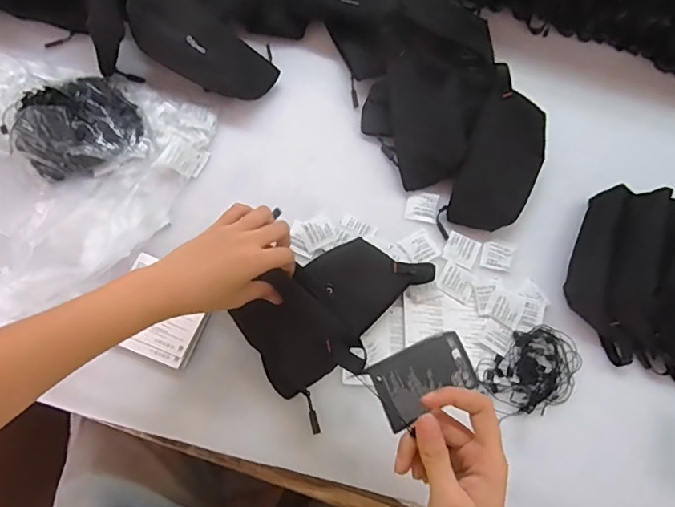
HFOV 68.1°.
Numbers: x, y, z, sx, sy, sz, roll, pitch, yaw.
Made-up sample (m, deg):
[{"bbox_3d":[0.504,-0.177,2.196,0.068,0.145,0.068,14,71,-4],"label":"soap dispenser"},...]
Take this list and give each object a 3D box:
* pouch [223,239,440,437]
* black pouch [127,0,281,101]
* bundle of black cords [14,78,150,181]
[{"bbox_3d":[-0.005,0.054,0.534,0.126,0.079,0.203,35,71,10],"label":"pouch"},{"bbox_3d":[-0.174,-0.273,0.649,0.200,0.051,0.090,30,68,-20],"label":"black pouch"},{"bbox_3d":[-0.312,-0.162,0.590,0.131,0.063,0.120,2,69,-4],"label":"bundle of black cords"}]

